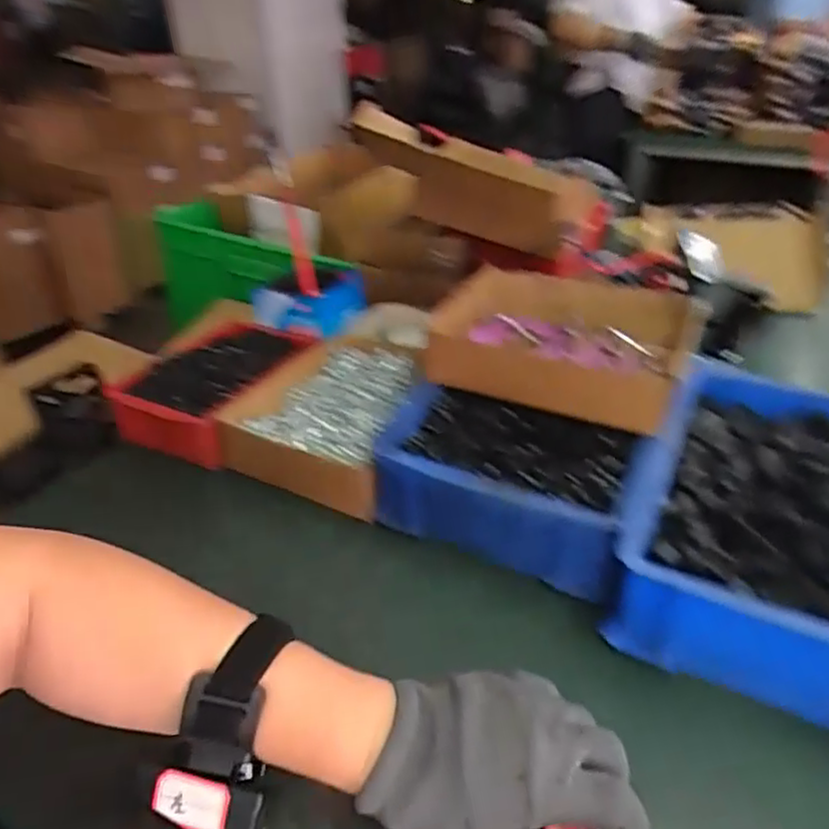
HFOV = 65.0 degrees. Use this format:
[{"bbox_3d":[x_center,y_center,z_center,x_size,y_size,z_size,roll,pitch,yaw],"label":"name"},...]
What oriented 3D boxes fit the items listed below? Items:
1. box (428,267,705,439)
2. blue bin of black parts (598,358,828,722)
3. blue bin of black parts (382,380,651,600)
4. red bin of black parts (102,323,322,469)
[{"bbox_3d":[0.140,-0.071,0.629,0.233,0.086,0.107,17,36,25],"label":"box"},{"bbox_3d":[0.280,0.082,0.498,0.197,0.089,0.301,17,36,24],"label":"blue bin of black parts"},{"bbox_3d":[0.074,0.055,0.532,0.201,0.074,0.134,15,35,22],"label":"blue bin of black parts"},{"bbox_3d":[-0.205,-0.032,0.670,0.126,0.054,0.206,12,34,18],"label":"red bin of black parts"}]

